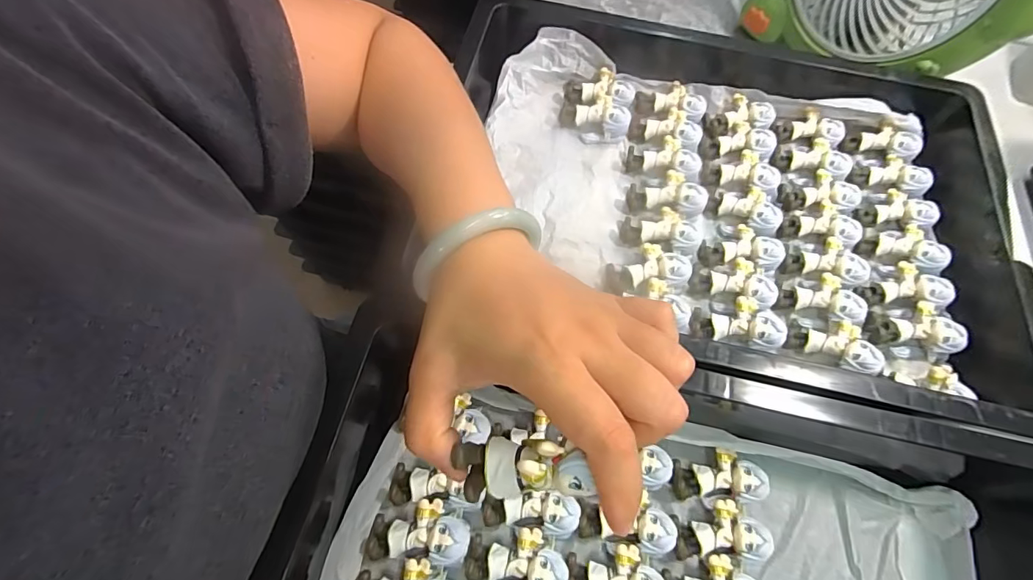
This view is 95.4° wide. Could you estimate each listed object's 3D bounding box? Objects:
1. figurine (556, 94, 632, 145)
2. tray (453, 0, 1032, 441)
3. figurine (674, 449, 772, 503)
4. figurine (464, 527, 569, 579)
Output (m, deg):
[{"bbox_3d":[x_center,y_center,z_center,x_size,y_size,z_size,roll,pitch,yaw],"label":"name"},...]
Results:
[{"bbox_3d":[0.072,-0.162,0.432,0.062,0.020,0.040,10,65,2],"label":"figurine"},{"bbox_3d":[0.167,-0.081,0.400,0.462,0.087,0.337,12,65,3],"label":"tray"},{"bbox_3d":[0.140,0.131,0.328,0.060,0.022,0.032,-6,65,11],"label":"figurine"},{"bbox_3d":[0.000,0.174,0.300,0.062,0.021,0.037,1,65,-2],"label":"figurine"}]

